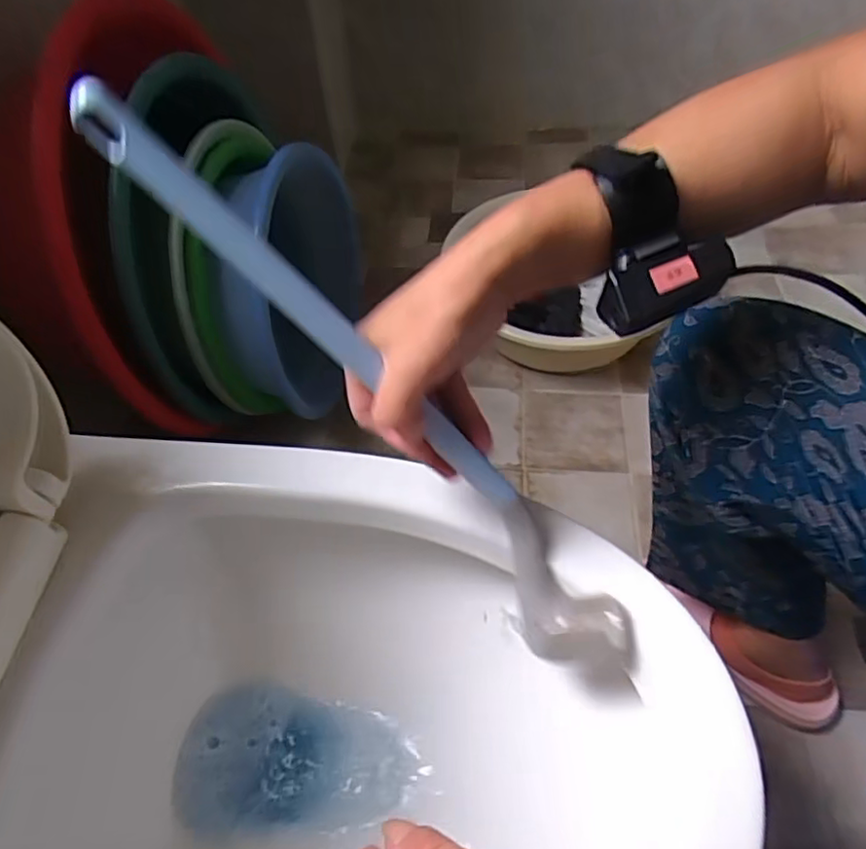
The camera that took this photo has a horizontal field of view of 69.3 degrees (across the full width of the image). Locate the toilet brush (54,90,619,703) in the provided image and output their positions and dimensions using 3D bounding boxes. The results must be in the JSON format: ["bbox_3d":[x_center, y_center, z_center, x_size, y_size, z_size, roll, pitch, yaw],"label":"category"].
[{"bbox_3d":[-0.007,0.002,0.334,0.048,0.416,0.050,-12,33,55],"label":"toilet brush"}]

